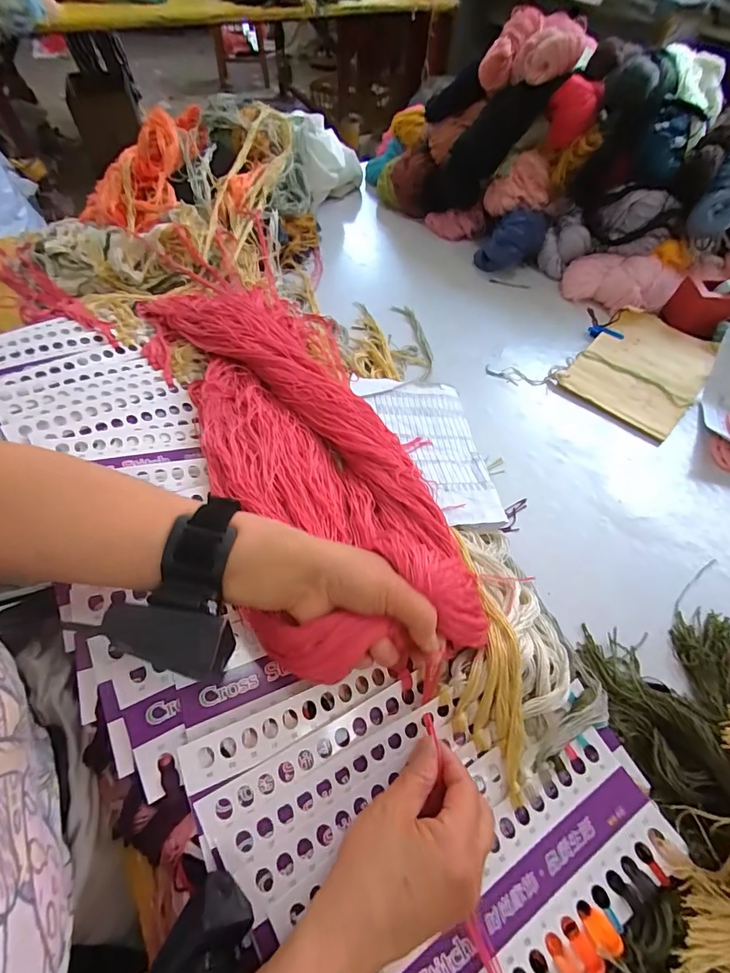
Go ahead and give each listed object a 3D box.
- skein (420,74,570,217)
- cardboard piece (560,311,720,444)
[{"bbox_3d":[0.200,-0.559,0.723,0.077,0.259,0.077,31,50,-28],"label":"skein"},{"bbox_3d":[0.374,-0.159,0.585,0.146,0.008,0.204,40,69,20],"label":"cardboard piece"}]

